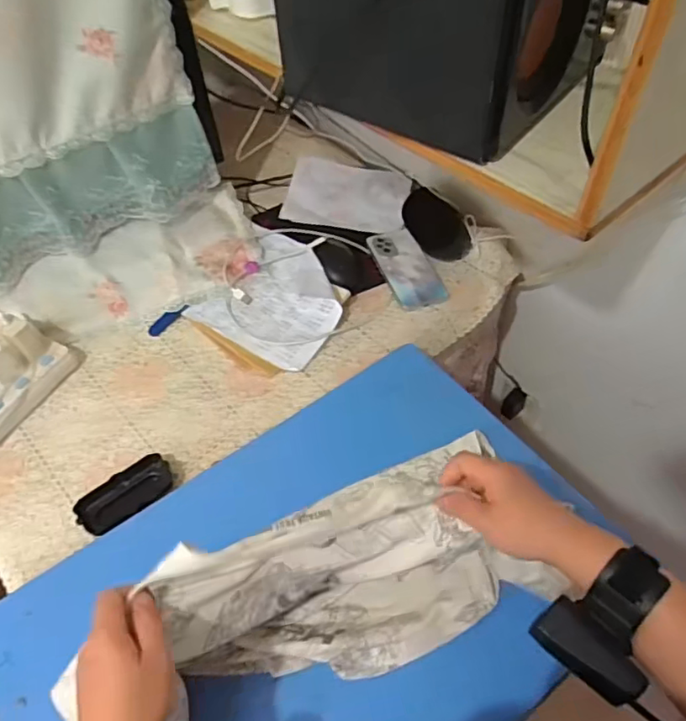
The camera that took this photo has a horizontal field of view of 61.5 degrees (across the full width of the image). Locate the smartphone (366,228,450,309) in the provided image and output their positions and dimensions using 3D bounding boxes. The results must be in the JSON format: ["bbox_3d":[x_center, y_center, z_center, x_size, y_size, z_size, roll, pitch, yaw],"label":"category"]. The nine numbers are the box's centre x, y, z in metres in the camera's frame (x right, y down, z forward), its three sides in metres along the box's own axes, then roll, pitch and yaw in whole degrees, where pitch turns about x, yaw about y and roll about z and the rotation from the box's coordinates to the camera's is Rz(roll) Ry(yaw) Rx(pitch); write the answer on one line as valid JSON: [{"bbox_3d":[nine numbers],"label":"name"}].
[{"bbox_3d":[0.100,-0.148,0.901,0.081,0.016,0.167,-14,53,-14],"label":"smartphone"}]

